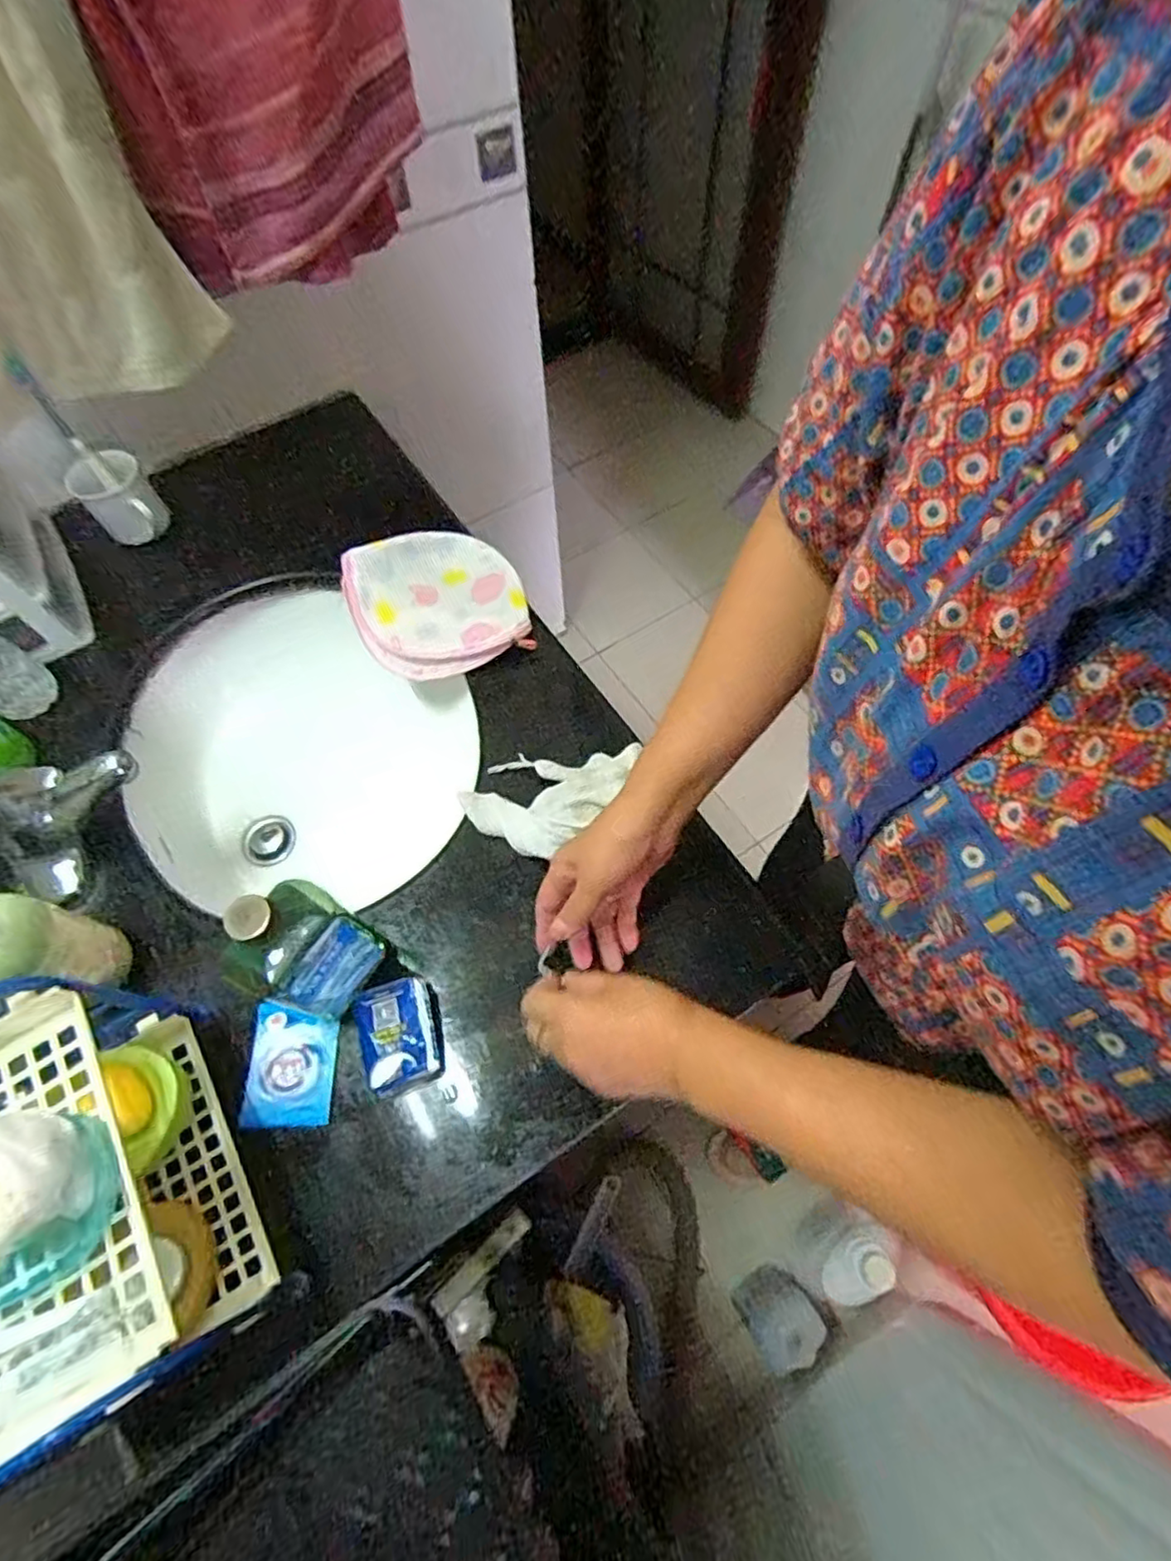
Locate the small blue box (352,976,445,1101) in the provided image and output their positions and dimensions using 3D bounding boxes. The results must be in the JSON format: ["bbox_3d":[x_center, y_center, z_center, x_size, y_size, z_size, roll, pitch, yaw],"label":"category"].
[{"bbox_3d":[-0.148,0.205,0.527,0.062,0.030,0.081,-18,64,-7],"label":"small blue box"}]

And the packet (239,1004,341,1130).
[{"bbox_3d":[-0.236,0.226,0.528,0.068,0.011,0.089,-4,64,0],"label":"packet"}]

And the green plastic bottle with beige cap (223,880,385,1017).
[{"bbox_3d":[-0.201,0.124,0.482,0.049,0.162,0.080,25,67,13],"label":"green plastic bottle with beige cap"}]

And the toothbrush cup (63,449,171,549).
[{"bbox_3d":[-0.565,-0.342,0.798,0.077,0.092,0.077,-1,64,1],"label":"toothbrush cup"}]

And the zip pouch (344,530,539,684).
[{"bbox_3d":[-0.163,-0.197,0.722,0.179,0.044,0.180,-18,64,-7],"label":"zip pouch"}]

